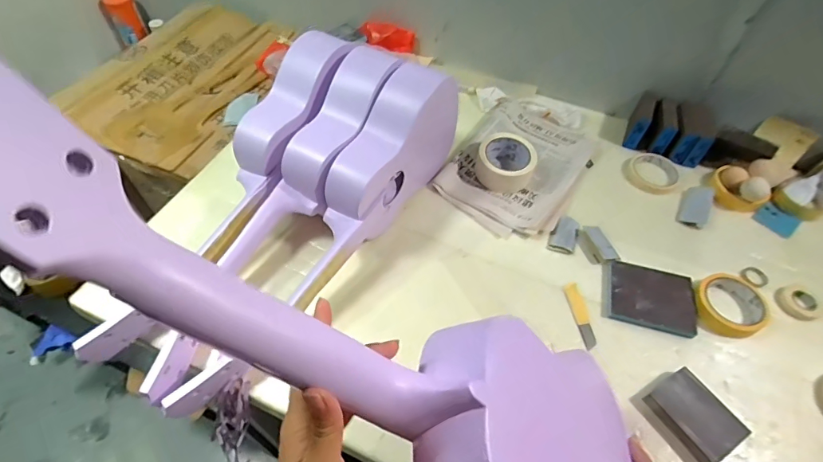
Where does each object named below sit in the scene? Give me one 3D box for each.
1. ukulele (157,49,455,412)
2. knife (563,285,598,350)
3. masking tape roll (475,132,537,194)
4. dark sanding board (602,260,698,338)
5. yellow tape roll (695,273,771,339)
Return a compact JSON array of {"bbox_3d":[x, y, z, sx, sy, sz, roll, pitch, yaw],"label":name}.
[{"bbox_3d":[-0.089,-0.025,0.655,0.078,0.186,0.486,30,72,18],"label":"ukulele"},{"bbox_3d":[0.244,0.121,0.637,0.021,0.014,0.095,-4,54,-6],"label":"knife"},{"bbox_3d":[0.163,-0.124,0.776,0.086,0.058,0.090,1,53,-2],"label":"masking tape roll"},{"bbox_3d":[0.344,0.094,0.640,0.119,0.028,0.096,16,54,10],"label":"dark sanding board"},{"bbox_3d":[0.444,0.104,0.619,0.093,0.029,0.089,1,53,-2],"label":"yellow tape roll"}]

